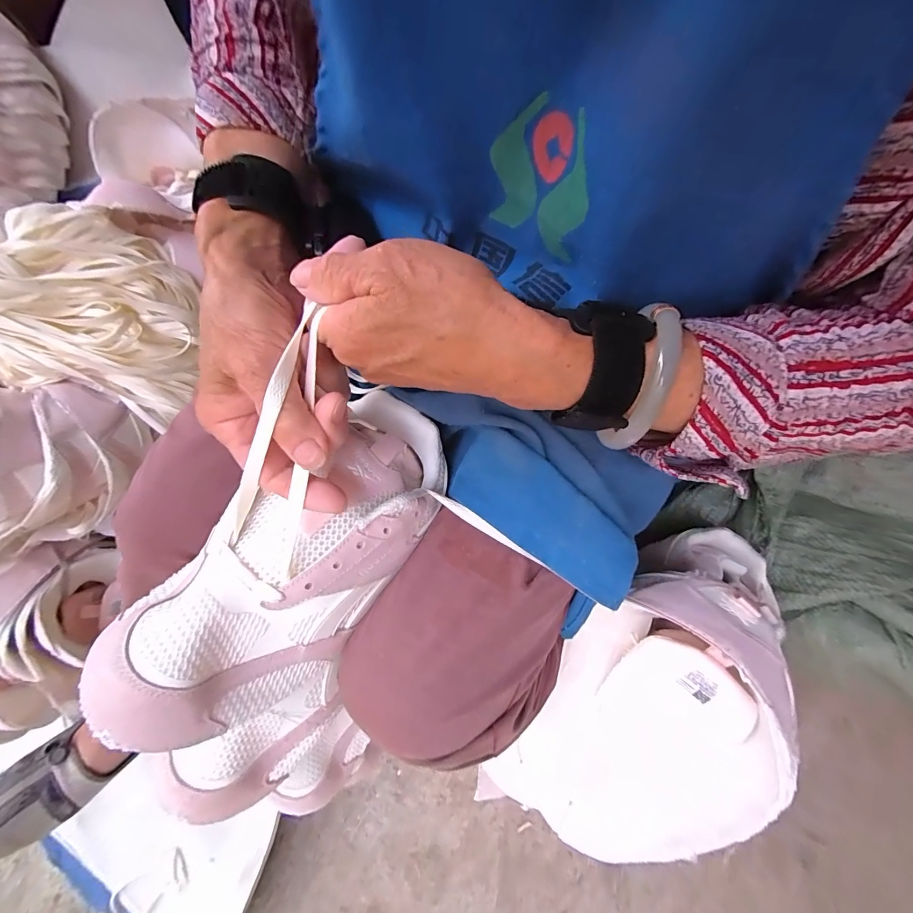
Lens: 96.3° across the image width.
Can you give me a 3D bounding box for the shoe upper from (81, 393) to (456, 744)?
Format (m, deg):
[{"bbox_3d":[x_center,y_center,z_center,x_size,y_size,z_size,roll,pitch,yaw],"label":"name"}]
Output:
[{"bbox_3d":[-0.096,0.061,0.249,0.102,0.065,0.236,39,70,11],"label":"shoe upper"}]

